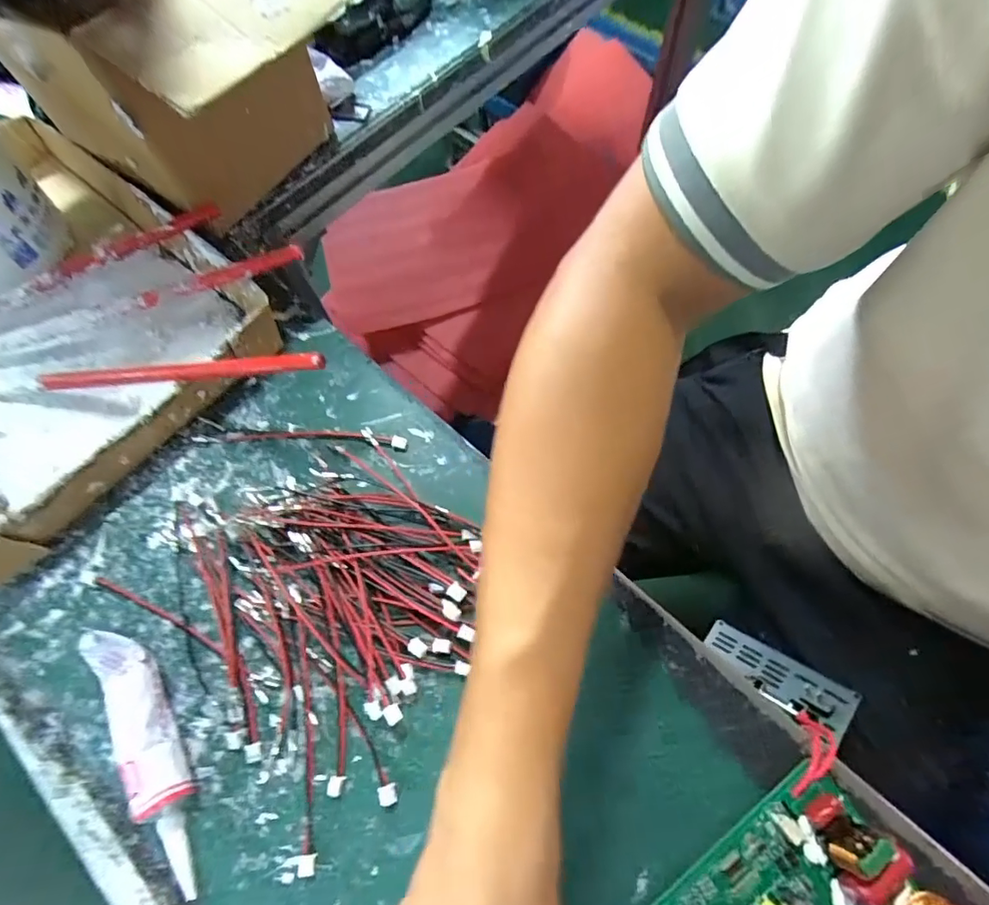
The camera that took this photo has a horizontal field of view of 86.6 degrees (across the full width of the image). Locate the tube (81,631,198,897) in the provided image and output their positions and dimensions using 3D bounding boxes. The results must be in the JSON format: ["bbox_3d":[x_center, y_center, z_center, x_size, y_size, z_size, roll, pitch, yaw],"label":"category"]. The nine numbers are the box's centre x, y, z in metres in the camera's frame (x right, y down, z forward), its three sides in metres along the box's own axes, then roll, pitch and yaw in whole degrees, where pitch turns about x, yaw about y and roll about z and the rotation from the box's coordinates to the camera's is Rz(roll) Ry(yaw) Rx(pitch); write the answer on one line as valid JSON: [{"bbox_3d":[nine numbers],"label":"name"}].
[{"bbox_3d":[-0.170,0.147,0.261,0.029,0.034,0.125,-35,71,-11],"label":"tube"}]

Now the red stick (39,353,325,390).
[{"bbox_3d":[-0.194,-0.048,0.315,0.204,0.009,0.010,-1,68,17],"label":"red stick"}]

